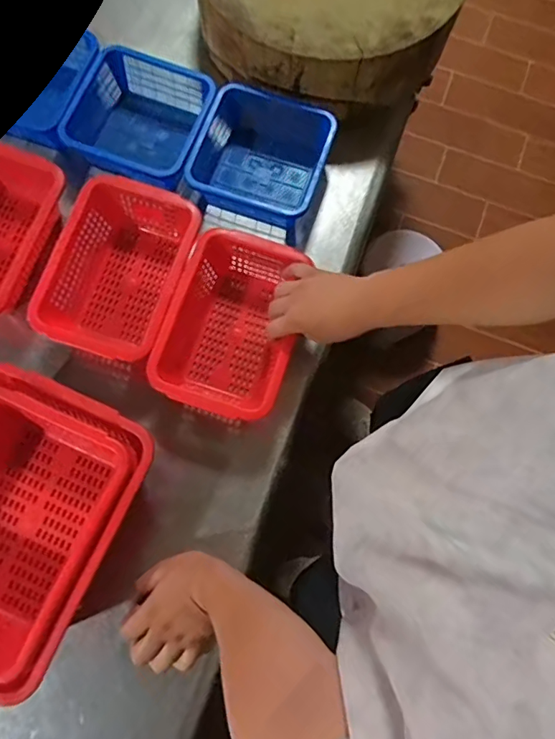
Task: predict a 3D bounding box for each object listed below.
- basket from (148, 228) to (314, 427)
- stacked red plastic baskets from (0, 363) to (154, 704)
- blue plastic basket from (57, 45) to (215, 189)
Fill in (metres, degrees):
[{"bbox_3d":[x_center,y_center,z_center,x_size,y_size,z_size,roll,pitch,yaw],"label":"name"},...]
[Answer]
[{"bbox_3d":[-0.056,-0.053,0.637,0.159,0.076,0.223,18,79,4],"label":"basket"},{"bbox_3d":[-0.311,0.165,0.568,0.218,0.107,0.302,19,79,4],"label":"stacked red plastic baskets"},{"bbox_3d":[-0.201,-0.360,0.724,0.183,0.072,0.179,17,79,4],"label":"blue plastic basket"}]

